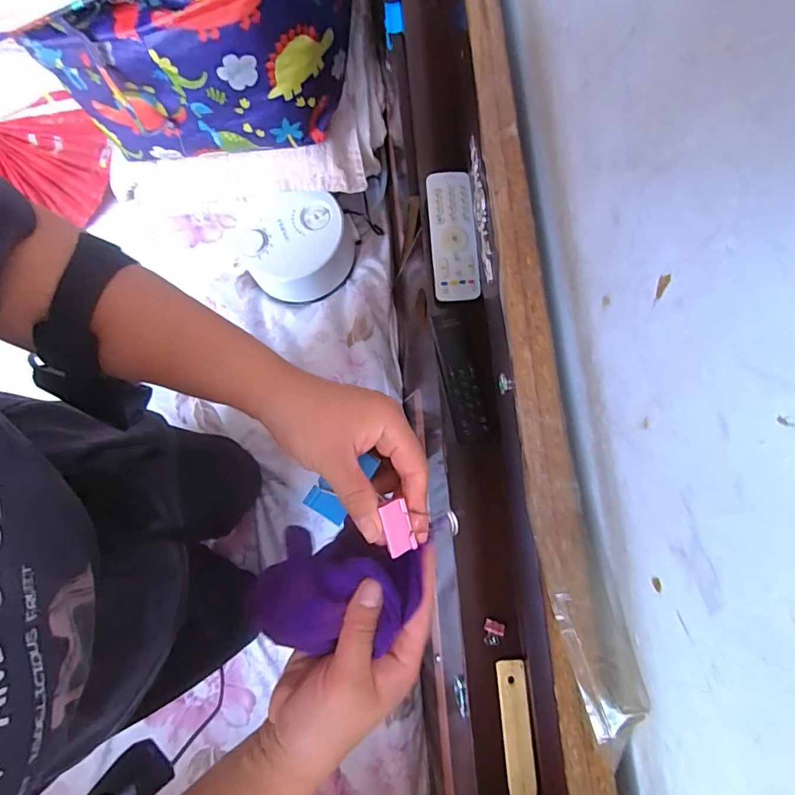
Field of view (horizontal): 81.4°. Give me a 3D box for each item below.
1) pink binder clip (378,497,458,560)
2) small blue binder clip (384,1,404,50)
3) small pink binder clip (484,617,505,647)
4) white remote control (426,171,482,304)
[{"bbox_3d":[0.012,0.075,0.285,0.045,0.019,0.032,-22,79,-3],"label":"pink binder clip"},{"bbox_3d":[-0.006,-0.540,0.676,0.026,0.058,0.026,-9,79,-1],"label":"small blue binder clip"},{"bbox_3d":[0.101,0.251,0.491,0.021,0.006,0.024,20,80,5],"label":"small pink binder clip"},{"bbox_3d":[0.067,-0.197,0.560,0.055,0.017,0.156,-5,79,0],"label":"white remote control"}]

